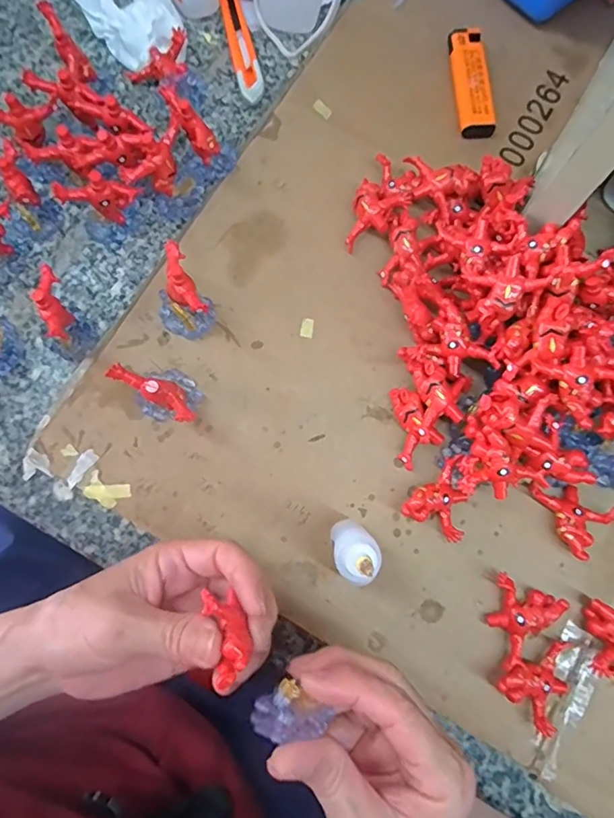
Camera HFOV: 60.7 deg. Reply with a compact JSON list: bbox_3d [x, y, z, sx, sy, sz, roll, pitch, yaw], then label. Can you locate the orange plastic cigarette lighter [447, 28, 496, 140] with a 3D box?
[{"bbox_3d":[0.115,-0.231,0.372,0.024,0.013,0.081,-4,80,0],"label":"orange plastic cigarette lighter"}]

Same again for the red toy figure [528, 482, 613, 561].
[{"bbox_3d":[0.152,0.061,0.308,0.046,0.016,0.036,37,82,6],"label":"red toy figure"}]

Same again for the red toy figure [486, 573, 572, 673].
[{"bbox_3d":[0.119,0.122,0.297,0.036,0.016,0.046,23,81,4],"label":"red toy figure"}]

